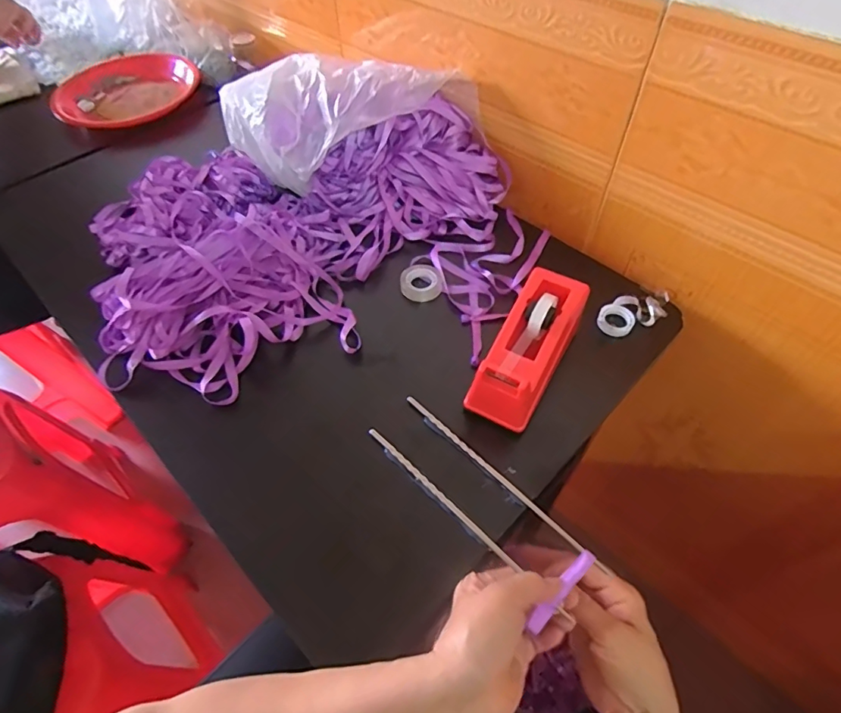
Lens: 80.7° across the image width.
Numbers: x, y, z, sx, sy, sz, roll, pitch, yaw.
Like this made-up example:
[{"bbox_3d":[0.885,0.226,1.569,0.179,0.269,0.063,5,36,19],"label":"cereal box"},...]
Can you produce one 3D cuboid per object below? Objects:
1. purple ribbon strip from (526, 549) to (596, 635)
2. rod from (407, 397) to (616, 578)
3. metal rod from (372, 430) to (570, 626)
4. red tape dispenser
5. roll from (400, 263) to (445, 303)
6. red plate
[{"bbox_3d":[0.109,0.177,0.377,0.011,0.006,0.071,37,64,25],"label":"purple ribbon strip"},{"bbox_3d":[0.060,0.099,0.441,0.006,0.004,0.199,-39,62,-24],"label":"rod"},{"bbox_3d":[0.031,0.132,0.417,0.215,0.008,0.007,39,64,24],"label":"metal rod"},{"bbox_3d":[0.101,-0.007,0.472,0.064,0.072,0.158,24,58,18],"label":"red tape dispenser"},{"bbox_3d":[0.000,-0.086,0.574,0.046,0.018,0.047,-1,54,1],"label":"roll"},{"bbox_3d":[-0.523,-0.473,0.871,0.229,0.045,0.253,-36,59,-16],"label":"red plate"}]

